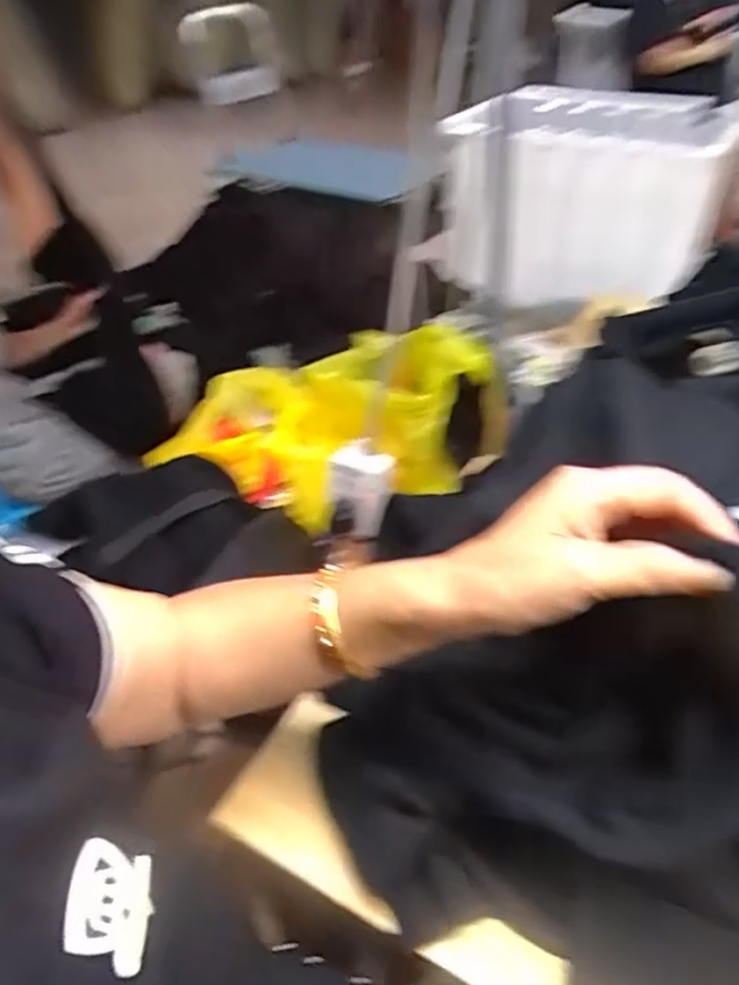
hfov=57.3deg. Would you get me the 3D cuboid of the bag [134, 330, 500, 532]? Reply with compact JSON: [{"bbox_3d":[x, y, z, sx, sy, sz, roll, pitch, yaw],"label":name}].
[{"bbox_3d":[-0.044,-0.089,0.917,0.441,0.175,0.212,-7,35,30],"label":"bag"}]

